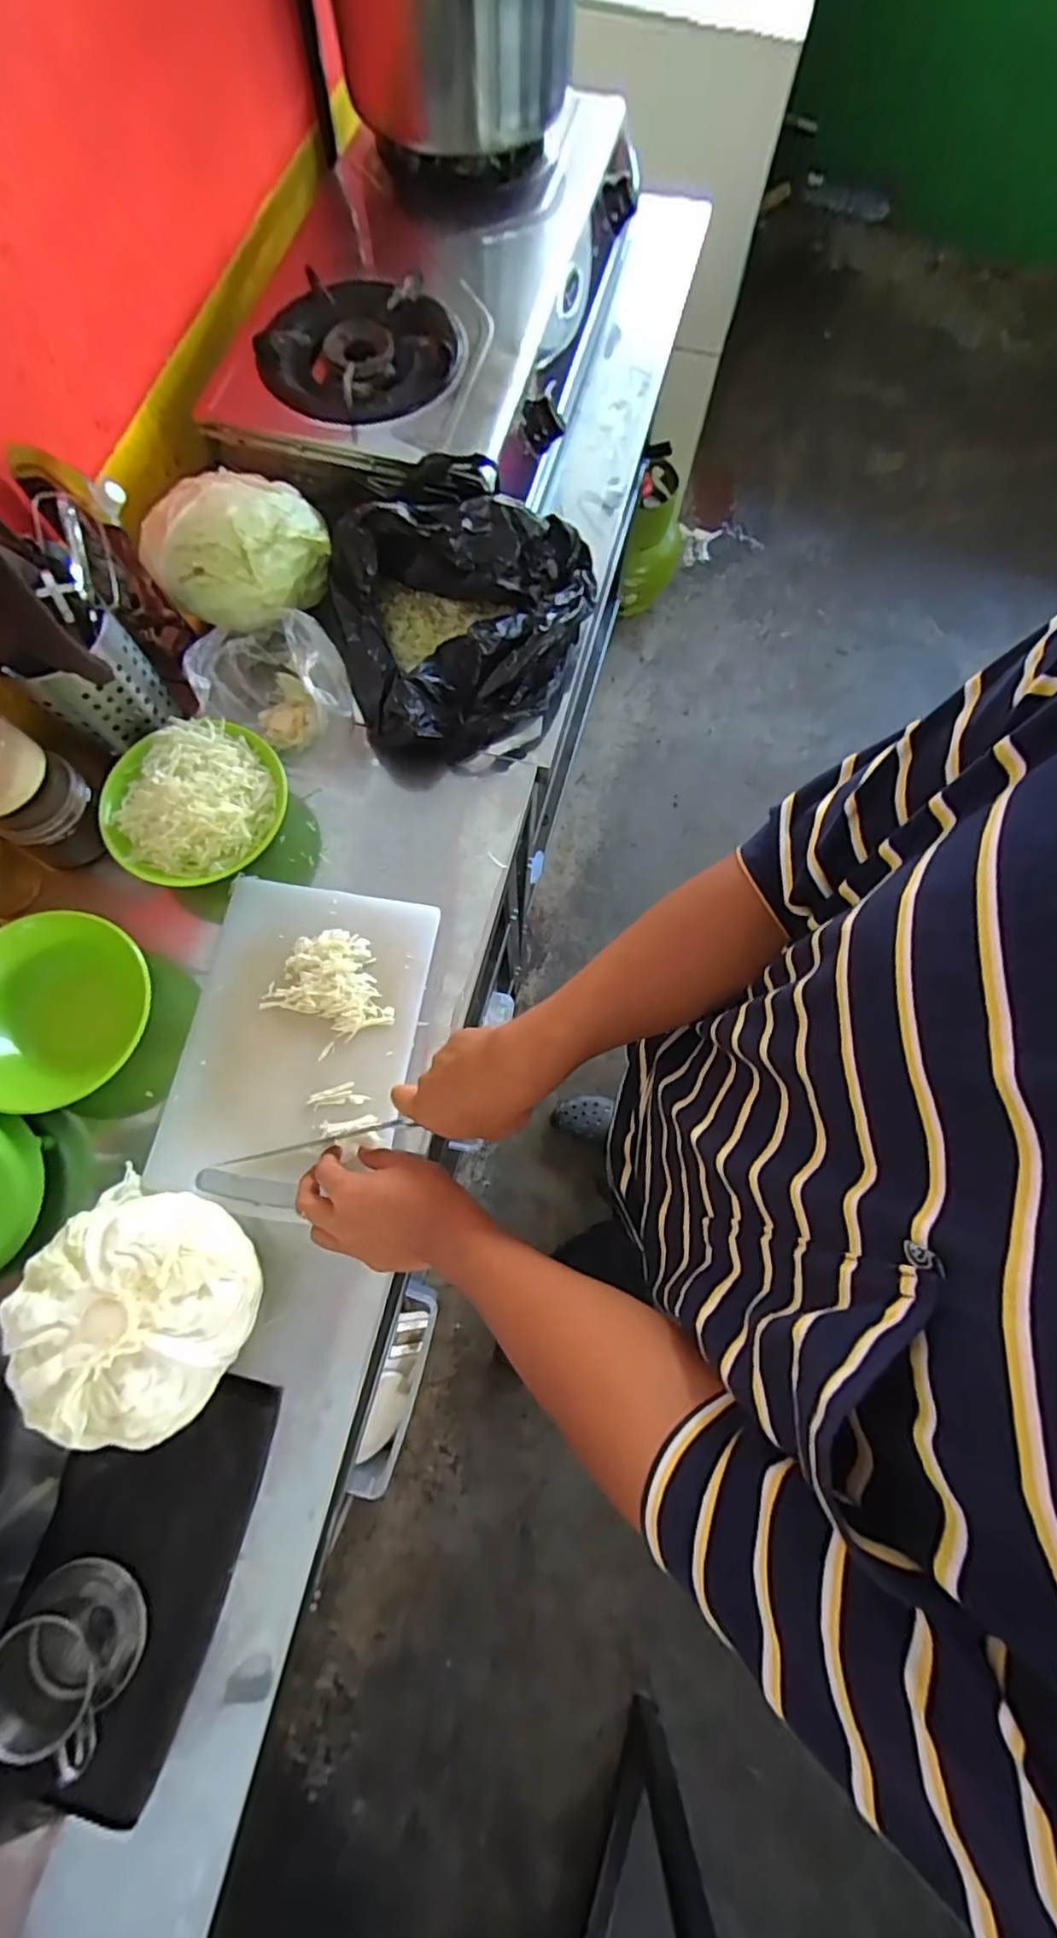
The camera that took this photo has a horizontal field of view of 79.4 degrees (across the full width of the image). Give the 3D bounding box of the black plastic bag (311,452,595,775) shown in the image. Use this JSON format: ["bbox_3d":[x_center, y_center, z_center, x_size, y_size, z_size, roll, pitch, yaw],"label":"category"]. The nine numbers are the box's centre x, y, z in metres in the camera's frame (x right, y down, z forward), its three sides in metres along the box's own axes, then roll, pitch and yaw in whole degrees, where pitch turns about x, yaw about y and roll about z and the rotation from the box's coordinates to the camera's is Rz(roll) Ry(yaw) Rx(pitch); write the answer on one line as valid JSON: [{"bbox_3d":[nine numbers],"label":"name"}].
[{"bbox_3d":[-0.075,-0.379,0.676,0.279,0.138,0.299,-1,74,-1],"label":"black plastic bag"}]

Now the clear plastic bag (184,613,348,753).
[{"bbox_3d":[-0.258,-0.293,0.647,0.147,0.083,0.120,-9,74,-4],"label":"clear plastic bag"}]

